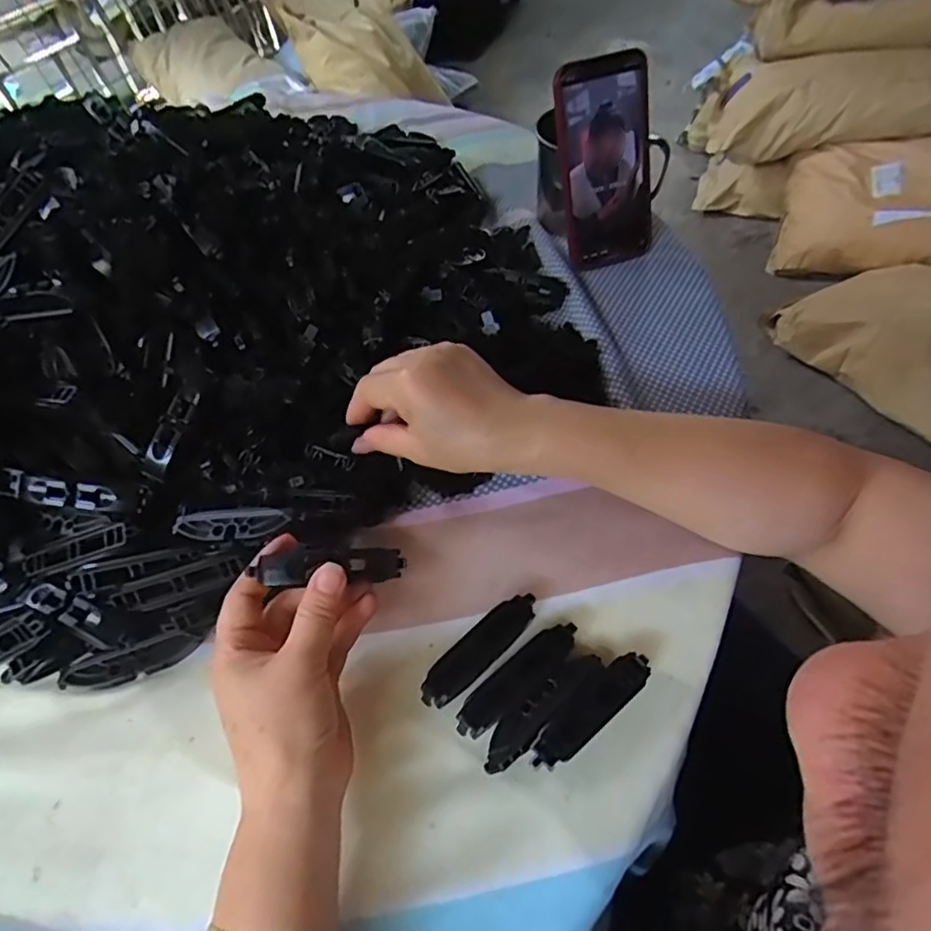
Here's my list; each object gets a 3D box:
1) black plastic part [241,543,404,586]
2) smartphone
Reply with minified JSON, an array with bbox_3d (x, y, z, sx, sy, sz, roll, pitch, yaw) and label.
[{"bbox_3d":[-0.070,0.053,0.330,0.077,0.014,0.021,6,47,-29],"label":"black plastic part"},{"bbox_3d":[0.115,-0.247,0.513,0.072,0.155,0.017,-14,33,1],"label":"smartphone"}]

